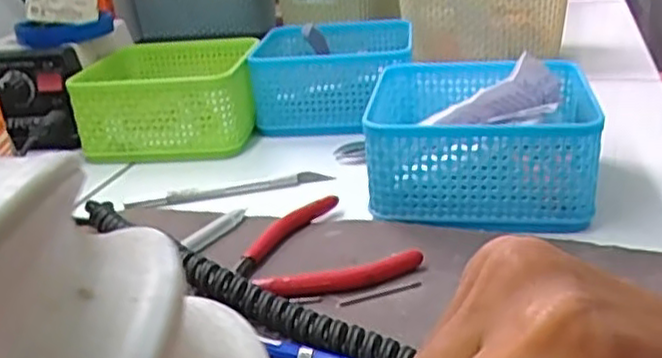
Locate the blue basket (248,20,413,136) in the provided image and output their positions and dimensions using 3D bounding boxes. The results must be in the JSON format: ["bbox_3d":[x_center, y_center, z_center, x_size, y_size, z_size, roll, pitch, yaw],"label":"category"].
[{"bbox_3d":[0.001,-0.090,0.602,0.126,0.061,0.121,-1,23,7],"label":"blue basket"}]

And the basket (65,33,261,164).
[{"bbox_3d":[-0.128,-0.069,0.581,0.130,0.062,0.130,-3,23,1],"label":"basket"}]

